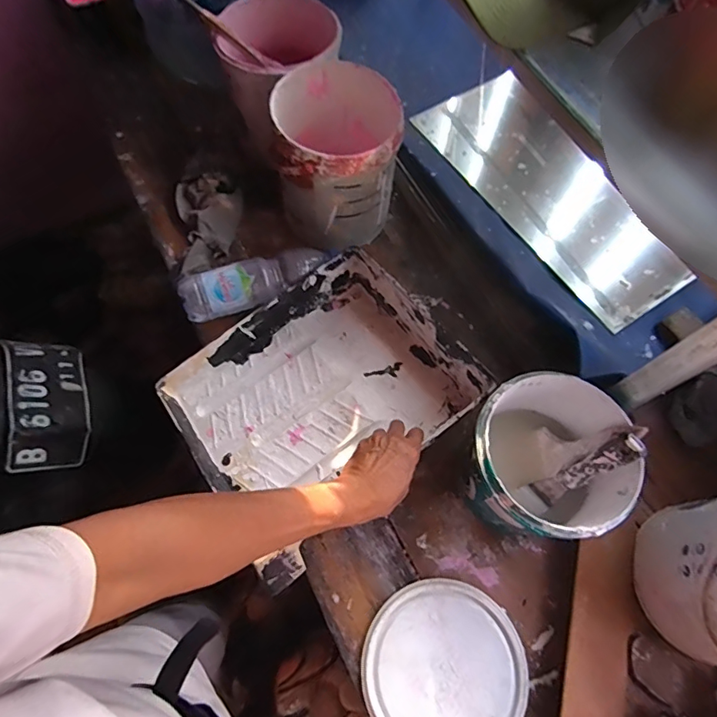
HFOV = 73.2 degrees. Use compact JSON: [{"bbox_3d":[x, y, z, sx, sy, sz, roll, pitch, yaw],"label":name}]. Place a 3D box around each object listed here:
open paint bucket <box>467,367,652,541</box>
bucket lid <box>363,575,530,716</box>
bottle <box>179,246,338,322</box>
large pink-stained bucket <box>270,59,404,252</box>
[{"bbox_3d":[0.201,0.123,0.556,0.159,0.169,0.164,1,62,-3],"label":"open paint bucket"},{"bbox_3d":[0.100,0.349,0.544,0.175,0.011,0.176,1,67,-3],"label":"bucket lid"},{"bbox_3d":[-0.142,-0.113,0.704,0.225,0.056,0.060,-15,64,-11],"label":"bottle"},{"bbox_3d":[-0.033,-0.291,0.713,0.173,0.171,0.184,1,62,-3],"label":"large pink-stained bucket"}]

